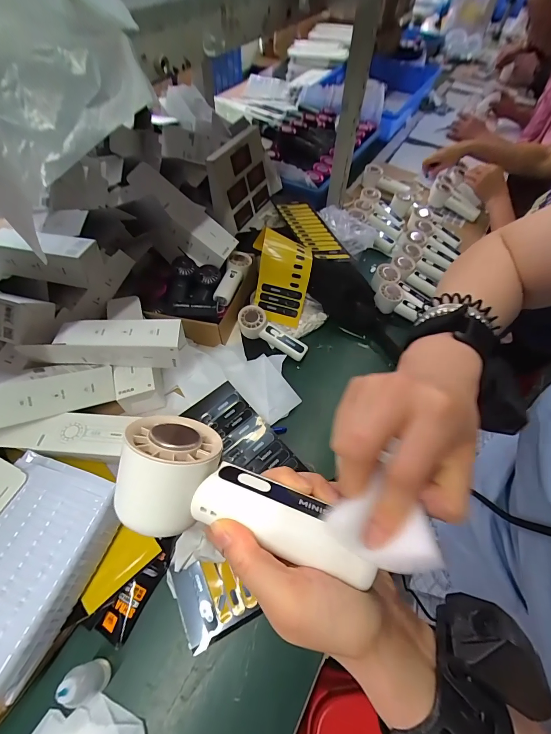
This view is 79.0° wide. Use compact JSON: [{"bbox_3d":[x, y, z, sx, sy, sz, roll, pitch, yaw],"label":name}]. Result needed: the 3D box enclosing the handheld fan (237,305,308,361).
[{"bbox_3d":[-0.007,-0.067,0.713,0.161,0.054,0.055,32,60,4],"label":"handheld fan"}]

